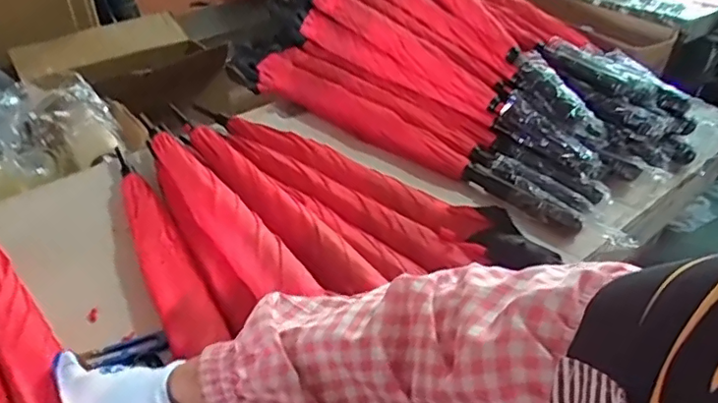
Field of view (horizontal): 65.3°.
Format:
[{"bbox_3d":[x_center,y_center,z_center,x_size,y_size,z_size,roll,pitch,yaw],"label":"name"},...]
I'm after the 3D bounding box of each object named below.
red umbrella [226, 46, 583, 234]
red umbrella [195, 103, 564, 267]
[{"bbox_3d":[0.031,-0.132,0.956,0.738,0.067,0.066,29,49,34],"label":"red umbrella"},{"bbox_3d":[-0.025,-0.043,0.806,0.636,0.045,0.068,27,47,32],"label":"red umbrella"}]

